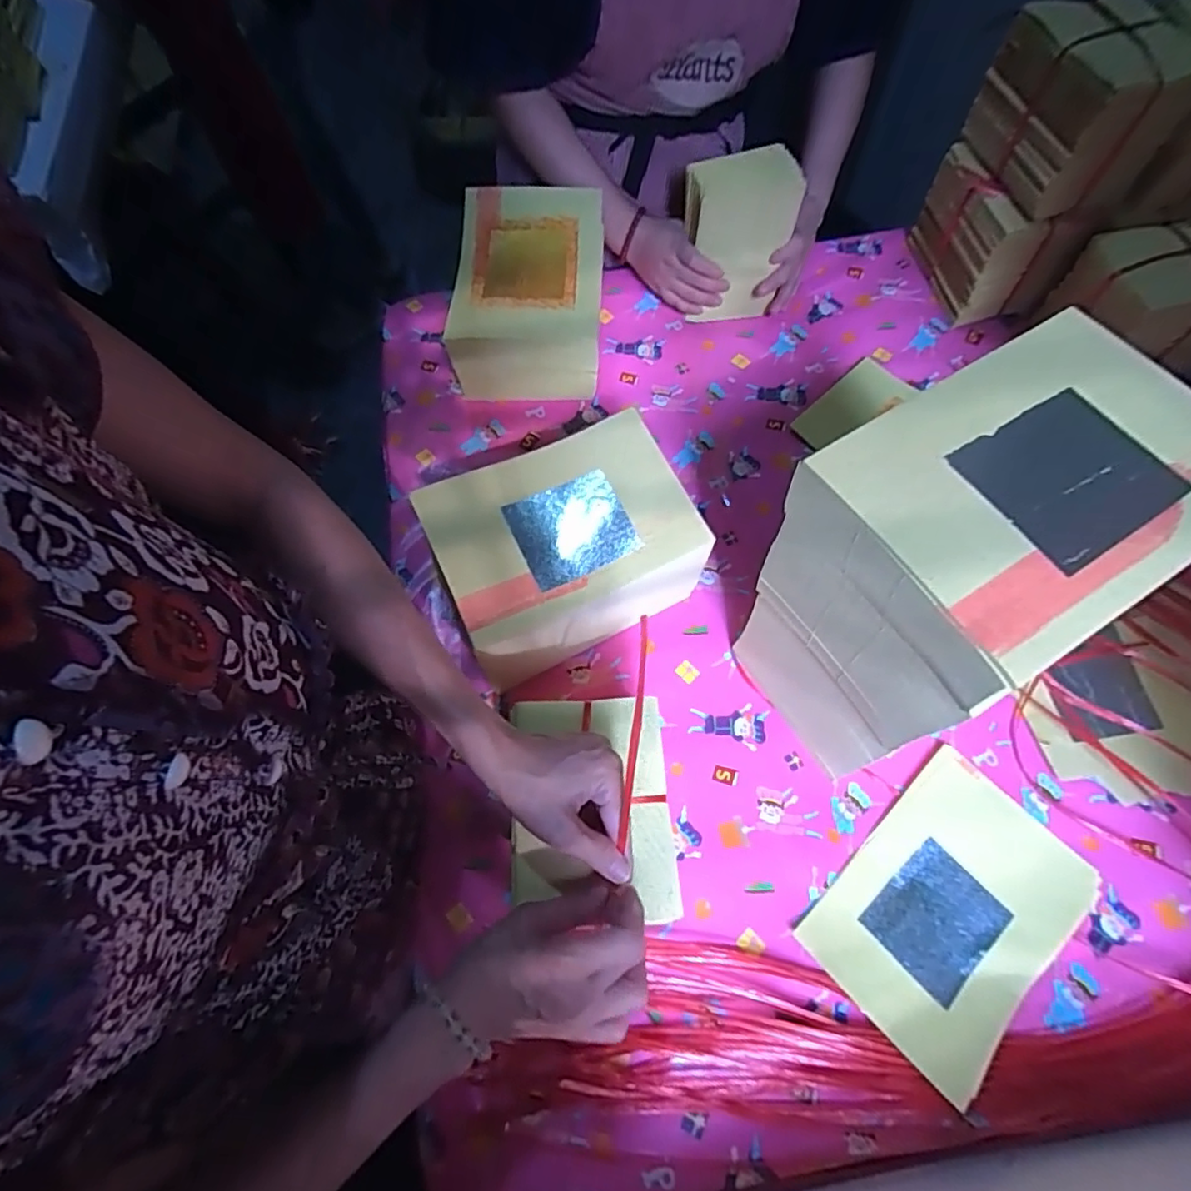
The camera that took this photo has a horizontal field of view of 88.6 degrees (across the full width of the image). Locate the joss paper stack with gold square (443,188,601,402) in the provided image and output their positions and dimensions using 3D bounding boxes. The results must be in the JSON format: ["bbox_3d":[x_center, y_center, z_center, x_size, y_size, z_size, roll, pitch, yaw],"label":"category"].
[{"bbox_3d":[-0.079,-0.346,0.738,0.160,0.148,0.213,2,69,1],"label":"joss paper stack with gold square"}]

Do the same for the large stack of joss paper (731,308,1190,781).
[{"bbox_3d":[0.261,-0.019,0.474,0.222,0.286,0.166,-30,71,-10],"label":"large stack of joss paper"}]

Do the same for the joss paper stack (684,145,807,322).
[{"bbox_3d":[0.171,-0.435,0.751,0.123,0.179,0.039,4,54,7],"label":"joss paper stack"}]

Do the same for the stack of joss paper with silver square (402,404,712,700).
[{"bbox_3d":[-0.030,-0.042,0.606,0.226,0.143,0.170,-26,71,-9],"label":"stack of joss paper with silver square"}]

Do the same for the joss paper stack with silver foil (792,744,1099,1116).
[{"bbox_3d":[0.315,0.275,0.536,0.235,0.022,0.166,-42,74,-14],"label":"joss paper stack with silver foil"}]

